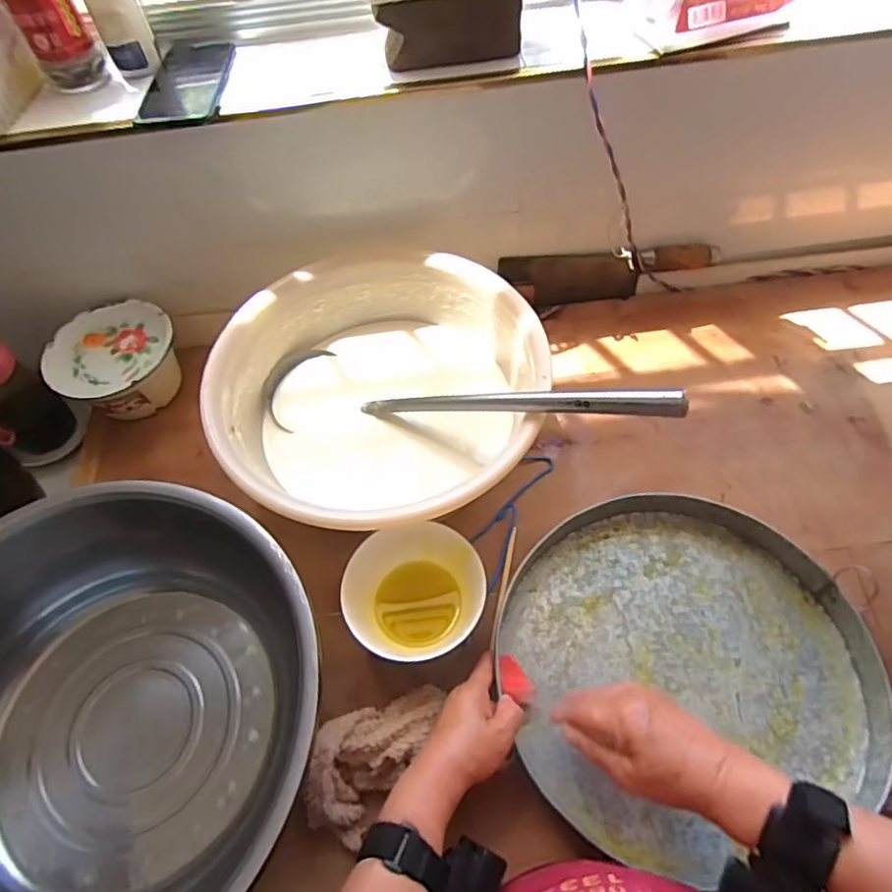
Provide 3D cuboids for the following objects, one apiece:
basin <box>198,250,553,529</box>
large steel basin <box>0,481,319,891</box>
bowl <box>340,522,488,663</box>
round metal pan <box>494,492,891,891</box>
[{"bbox_3d":[-0.071,-0.053,0.634,0.326,0.122,0.331,-1,57,1],"label":"basin"},{"bbox_3d":[-0.290,0.228,0.474,0.338,0.132,0.367,-1,57,1],"label":"large steel basin"},{"bbox_3d":[-0.028,0.143,0.548,0.130,0.067,0.116,-12,57,-6],"label":"bowl"},{"bbox_3d":[0.215,0.189,0.530,0.310,0.050,0.312,-1,57,1],"label":"round metal pan"}]

